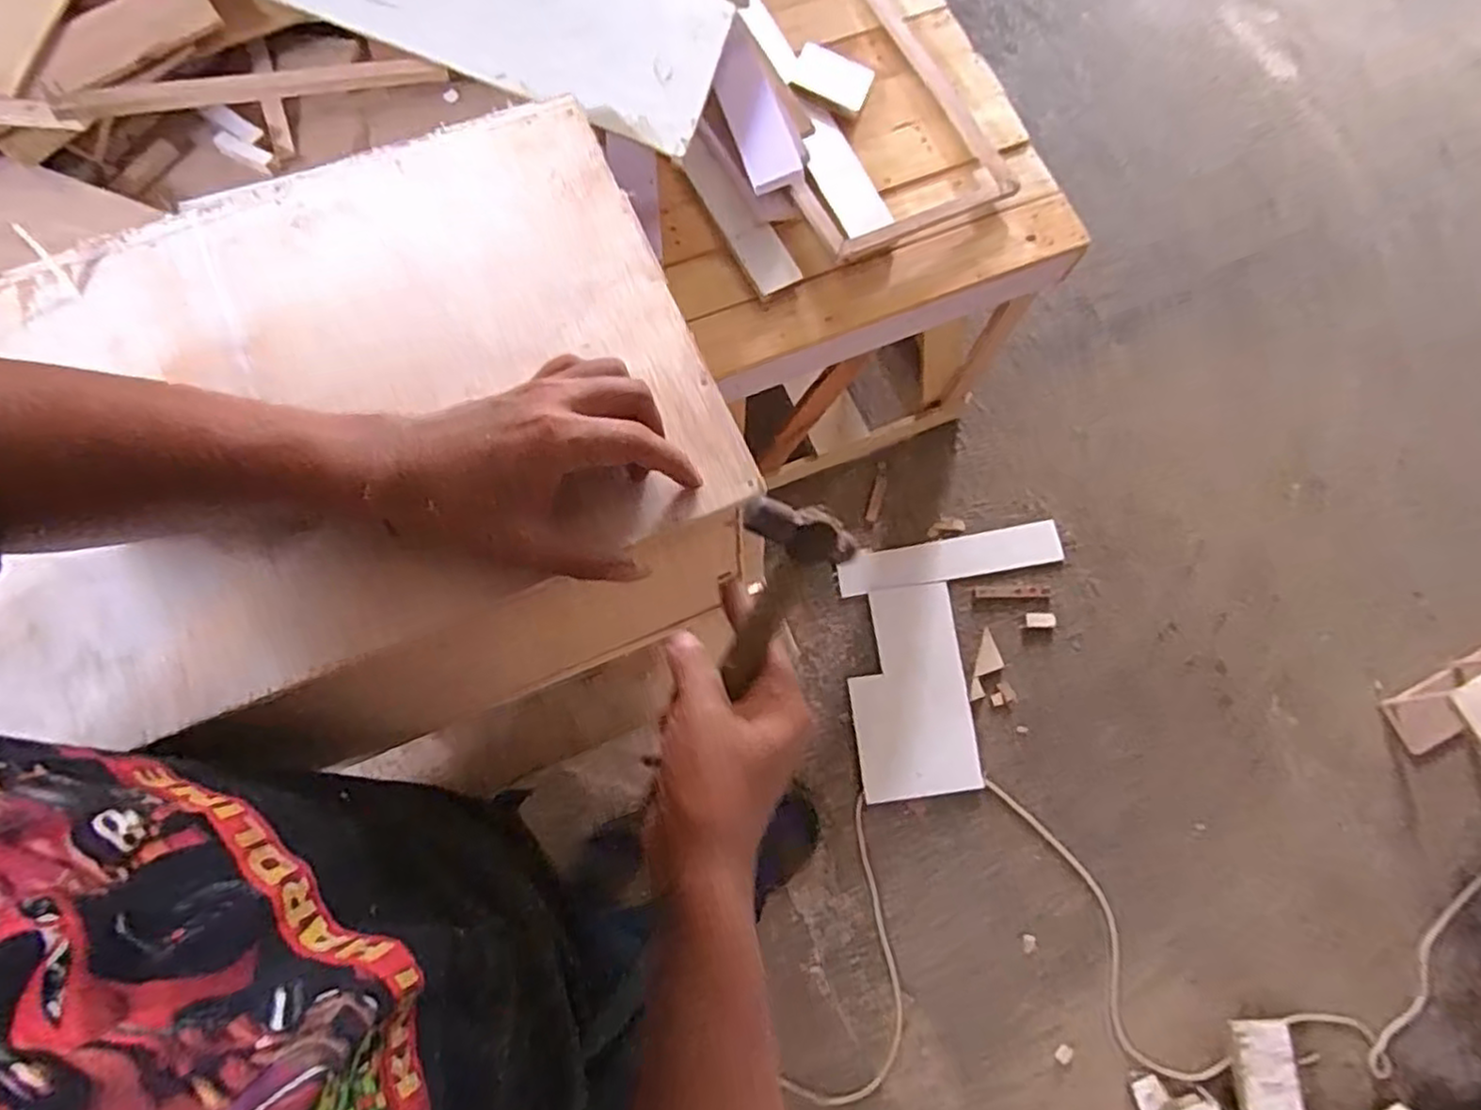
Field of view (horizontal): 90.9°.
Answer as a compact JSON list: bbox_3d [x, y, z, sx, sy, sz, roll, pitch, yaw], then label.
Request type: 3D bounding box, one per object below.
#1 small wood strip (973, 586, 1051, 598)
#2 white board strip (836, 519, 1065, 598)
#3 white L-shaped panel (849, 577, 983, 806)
[{"bbox_3d":[0.564,0.077,1.517,0.155,0.007,0.025,1,75,2],"label":"small wood strip"},{"bbox_3d":[0.444,0.009,1.549,0.468,0.015,0.092,-10,75,-1],"label":"white board strip"},{"bbox_3d":[0.338,0.269,1.470,0.228,0.027,0.415,-7,72,4],"label":"white L-shaped panel"}]

